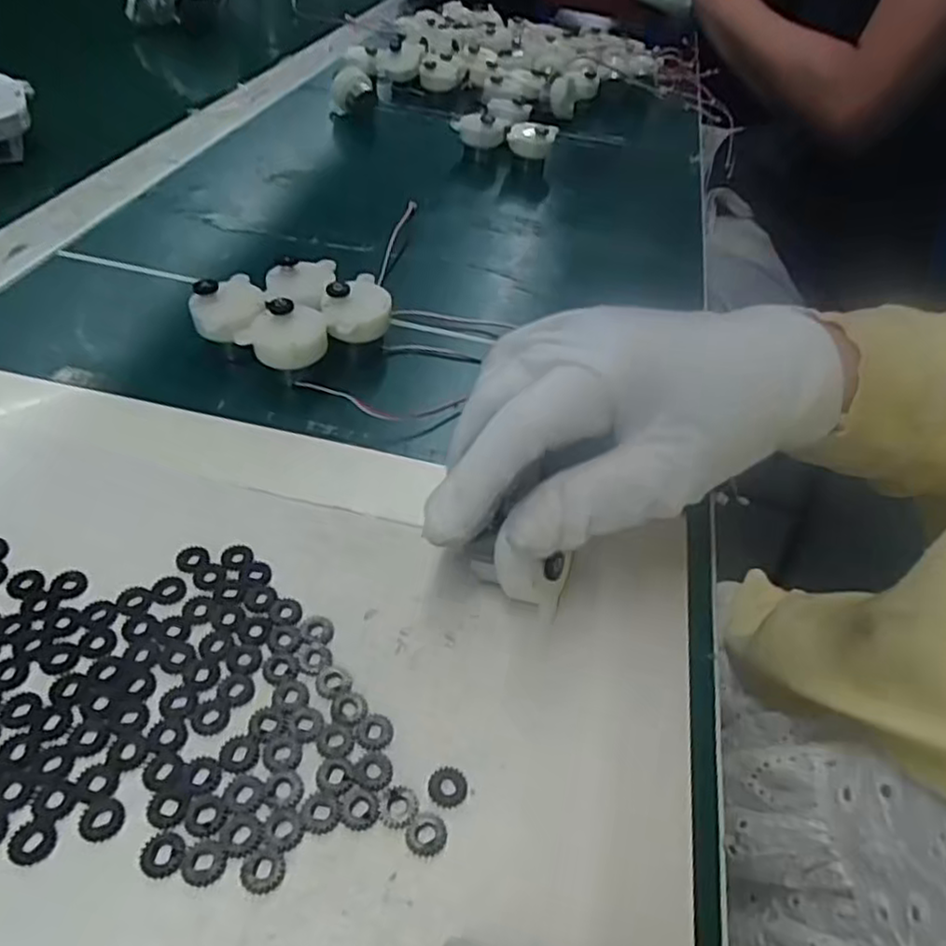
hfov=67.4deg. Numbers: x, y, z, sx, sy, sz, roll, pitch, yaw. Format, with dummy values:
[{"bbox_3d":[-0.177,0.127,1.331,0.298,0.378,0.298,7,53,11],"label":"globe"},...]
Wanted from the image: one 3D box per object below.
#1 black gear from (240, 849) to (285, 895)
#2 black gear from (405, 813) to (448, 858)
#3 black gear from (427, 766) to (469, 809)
[{"bbox_3d":[-0.053,0.099,0.177,0.010,0.004,0.010,4,44,-4],"label":"black gear"},{"bbox_3d":[-0.012,0.095,0.186,0.011,0.004,0.011,4,44,-4],"label":"black gear"},{"bbox_3d":[-0.007,0.086,0.195,0.011,0.004,0.011,4,44,-4],"label":"black gear"}]

